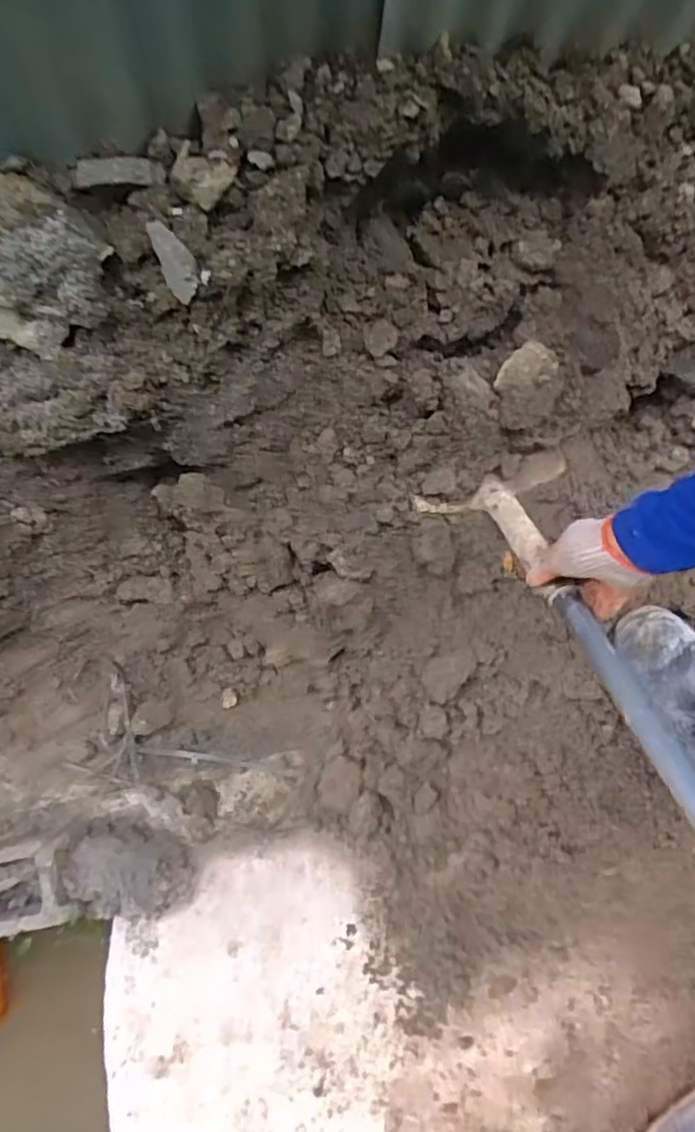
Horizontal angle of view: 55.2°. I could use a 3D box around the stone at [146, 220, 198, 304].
[{"bbox_3d":[-0.194,-0.344,0.751,0.042,0.085,0.017,-12,35,12],"label":"stone"}]

